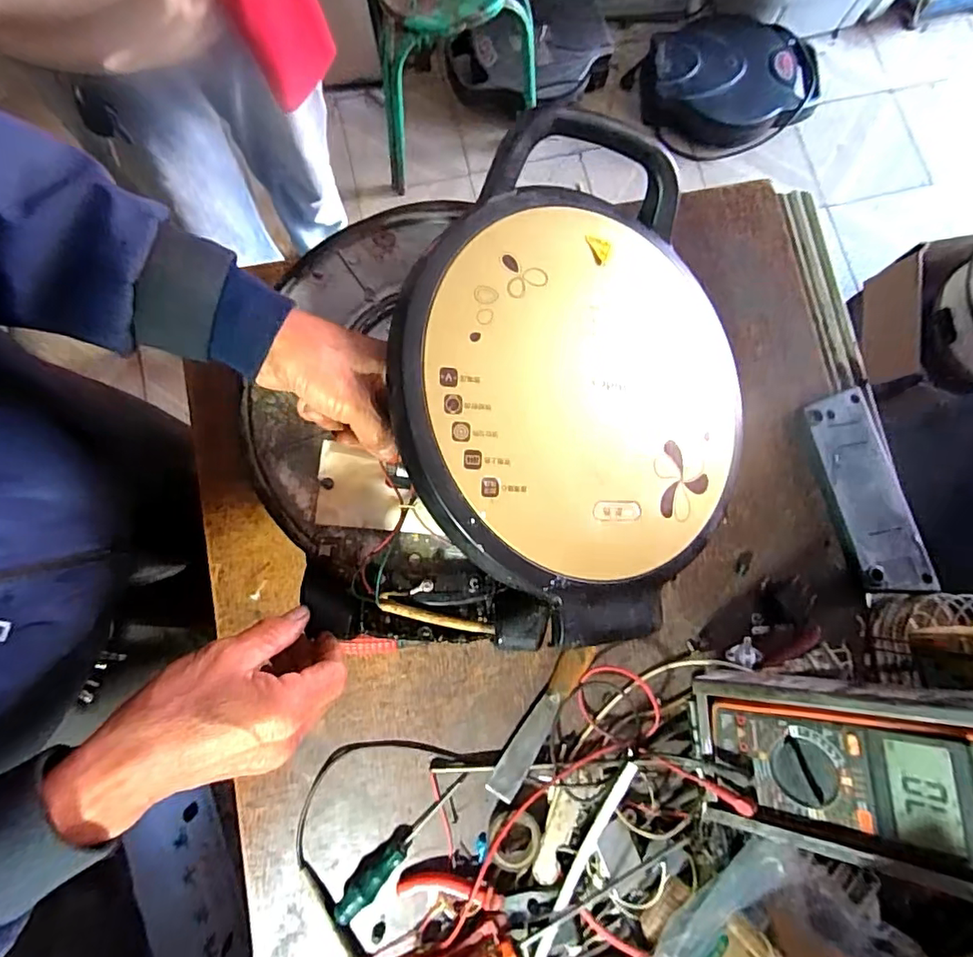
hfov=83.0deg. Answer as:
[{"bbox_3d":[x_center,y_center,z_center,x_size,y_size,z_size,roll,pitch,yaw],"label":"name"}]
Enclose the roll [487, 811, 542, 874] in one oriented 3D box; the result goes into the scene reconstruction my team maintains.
[{"bbox_3d":[0.023,0.291,0.442,0.040,0.010,0.042,-35,82,-6],"label":"roll"}]

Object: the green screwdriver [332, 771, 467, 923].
[{"bbox_3d":[-0.073,0.299,0.451,0.026,0.017,0.139,39,82,6],"label":"green screwdriver"}]

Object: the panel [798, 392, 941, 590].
[{"bbox_3d":[0.335,0.010,0.489,0.076,0.010,0.180,-5,74,-12],"label":"panel"}]

